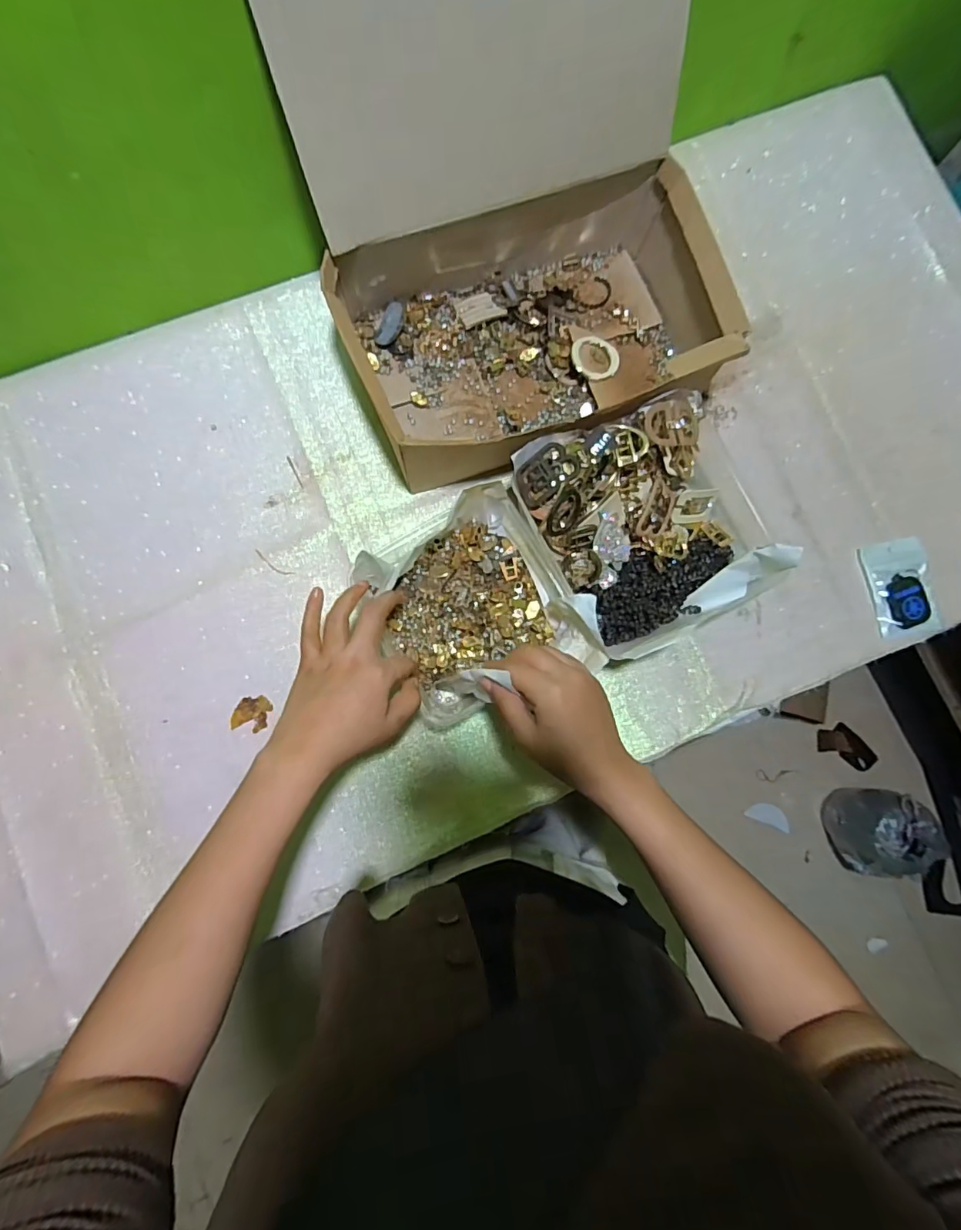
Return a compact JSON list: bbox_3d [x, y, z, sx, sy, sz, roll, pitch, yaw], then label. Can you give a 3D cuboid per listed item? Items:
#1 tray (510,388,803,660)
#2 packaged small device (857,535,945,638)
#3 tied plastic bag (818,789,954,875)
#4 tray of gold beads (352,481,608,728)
[{"bbox_3d":[0.153,-0.080,0.496,0.204,0.091,0.206,-22,85,-4],"label":"tray"},{"bbox_3d":[0.434,-0.028,0.541,0.066,0.015,0.098,-8,84,-3],"label":"packaged small device"},{"bbox_3d":[0.845,0.452,1.134,0.134,0.192,0.159,-10,82,-5],"label":"tied plastic bag"},{"bbox_3d":[-0.006,-0.006,0.473,0.157,0.095,0.170,-25,85,-4],"label":"tray of gold beads"}]

